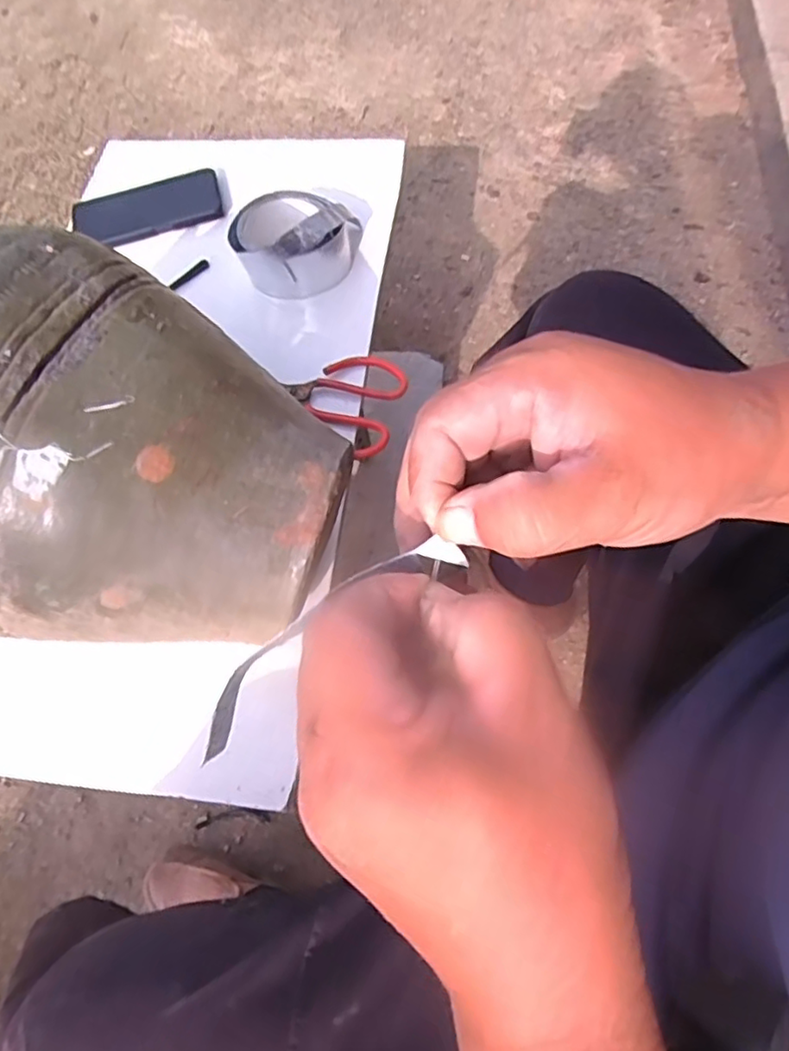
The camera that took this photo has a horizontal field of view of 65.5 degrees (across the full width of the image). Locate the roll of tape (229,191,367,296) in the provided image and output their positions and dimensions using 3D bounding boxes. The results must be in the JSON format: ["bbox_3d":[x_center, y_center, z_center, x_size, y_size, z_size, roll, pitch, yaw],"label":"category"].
[{"bbox_3d":[-0.098,-0.284,0.619,0.110,0.068,0.110,-1,64,3],"label":"roll of tape"}]

